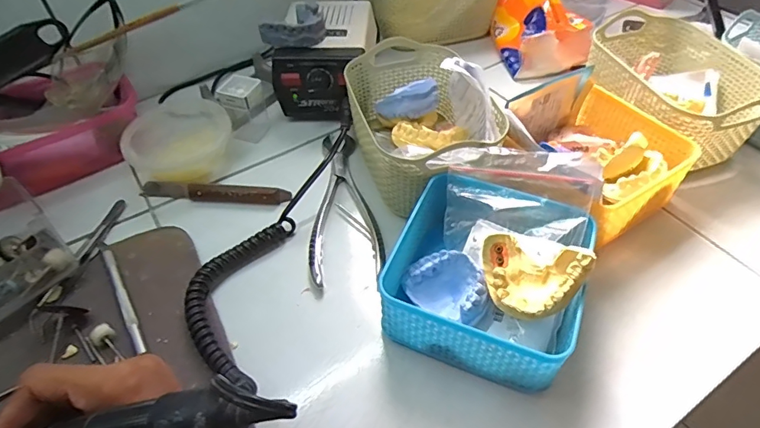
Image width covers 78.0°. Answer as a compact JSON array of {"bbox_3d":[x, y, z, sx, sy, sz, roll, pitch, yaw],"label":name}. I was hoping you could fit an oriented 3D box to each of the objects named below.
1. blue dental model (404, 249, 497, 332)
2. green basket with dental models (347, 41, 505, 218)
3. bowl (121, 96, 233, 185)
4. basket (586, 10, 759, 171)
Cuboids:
[{"bbox_3d":[0.059,0.055,0.352,0.056,0.027,0.042,31,83,41],"label":"blue dental model"},{"bbox_3d":[0.040,-0.090,0.450,0.111,0.088,0.173,-13,50,-9],"label":"green basket with dental models"},{"bbox_3d":[-0.209,-0.083,0.503,0.099,0.037,0.116,-2,49,1],"label":"bowl"},{"bbox_3d":[0.289,-0.123,0.486,0.130,0.083,0.176,-17,50,-13],"label":"basket"}]

